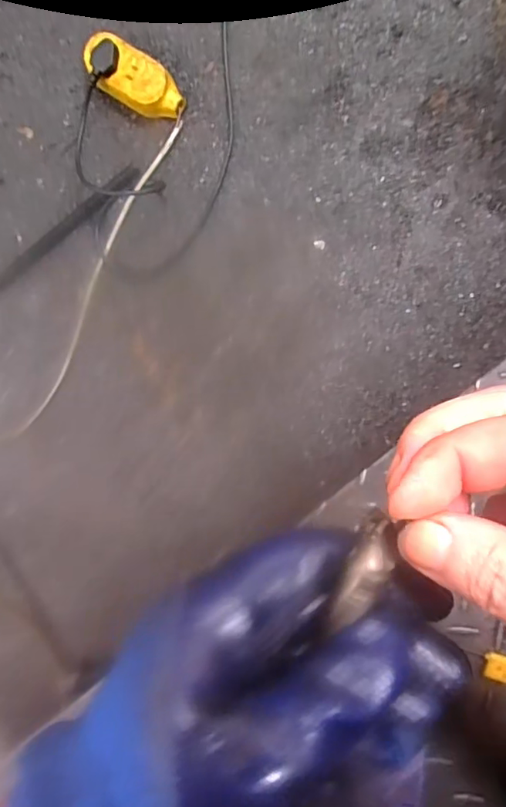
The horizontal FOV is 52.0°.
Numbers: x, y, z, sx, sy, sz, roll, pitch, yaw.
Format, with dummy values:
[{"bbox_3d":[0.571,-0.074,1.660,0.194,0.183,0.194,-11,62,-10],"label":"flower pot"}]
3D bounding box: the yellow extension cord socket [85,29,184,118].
[{"bbox_3d":[-0.143,-0.390,0.625,0.125,0.027,0.059,30,99,-12],"label":"yellow extension cord socket"}]

